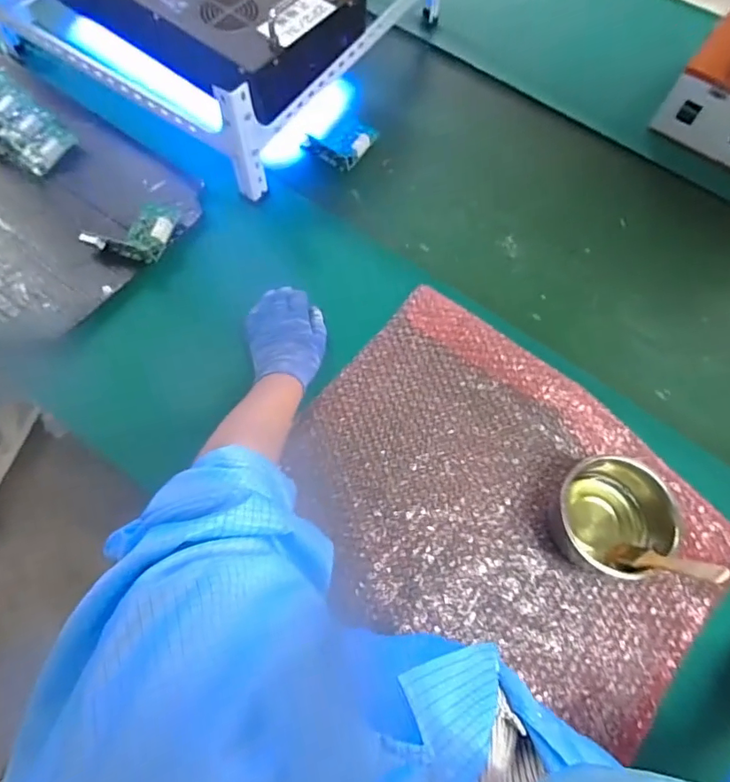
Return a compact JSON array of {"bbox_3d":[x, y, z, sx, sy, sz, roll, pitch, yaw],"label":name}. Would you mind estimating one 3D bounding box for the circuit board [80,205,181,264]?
[{"bbox_3d":[-0.308,-0.216,0.670,0.094,0.033,0.088,16,69,5],"label":"circuit board"}]

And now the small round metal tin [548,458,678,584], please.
[{"bbox_3d":[0.265,0.136,0.527,0.110,0.078,0.114,0,68,-1],"label":"small round metal tin"}]

